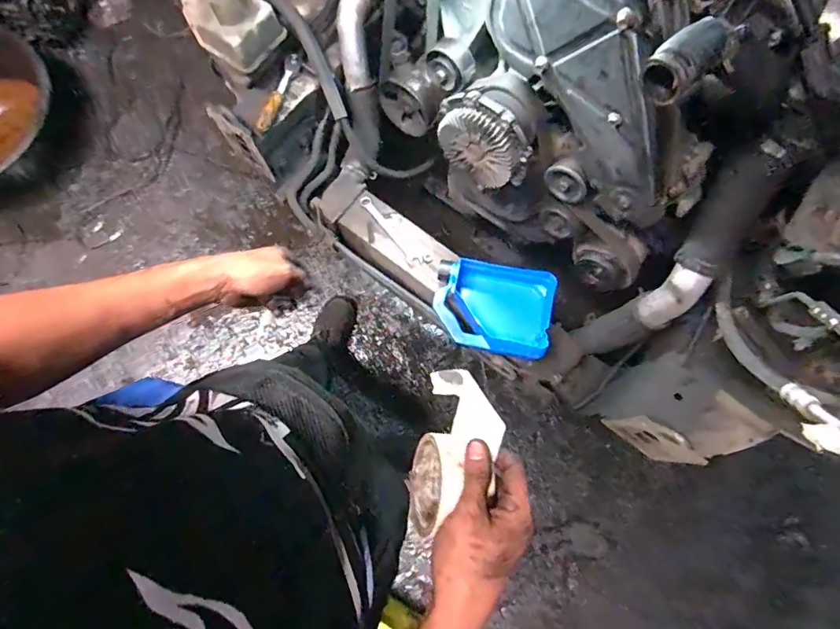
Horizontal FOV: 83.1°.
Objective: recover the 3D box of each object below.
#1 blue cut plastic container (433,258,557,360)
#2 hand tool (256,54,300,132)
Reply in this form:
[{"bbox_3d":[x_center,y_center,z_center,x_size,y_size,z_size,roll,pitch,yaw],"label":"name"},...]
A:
[{"bbox_3d":[0.139,-0.015,0.917,0.219,0.067,0.175,12,79,3],"label":"blue cut plastic container"},{"bbox_3d":[-0.281,-0.442,0.937,0.025,0.028,0.177,19,79,4],"label":"hand tool"}]

